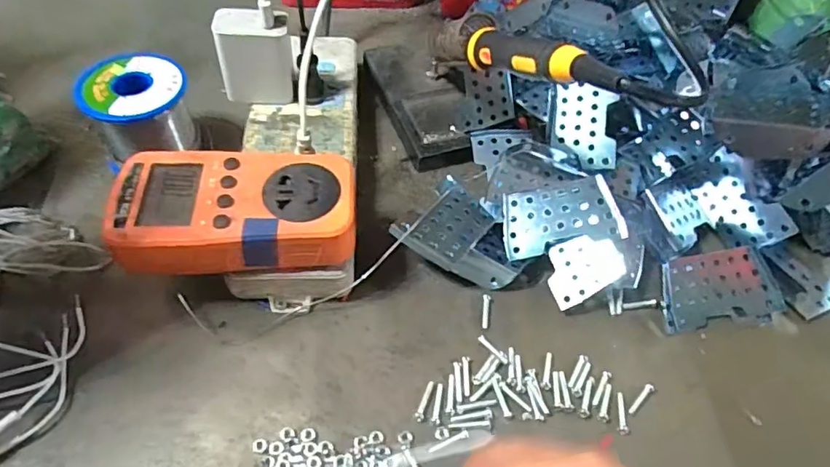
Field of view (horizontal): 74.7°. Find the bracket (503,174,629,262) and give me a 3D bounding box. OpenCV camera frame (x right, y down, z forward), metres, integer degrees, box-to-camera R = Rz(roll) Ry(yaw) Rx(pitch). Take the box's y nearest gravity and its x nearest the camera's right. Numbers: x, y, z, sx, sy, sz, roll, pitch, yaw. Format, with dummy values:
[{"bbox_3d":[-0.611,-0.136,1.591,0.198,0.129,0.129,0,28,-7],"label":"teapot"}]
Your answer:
[{"bbox_3d":[0.091,-0.011,0.346,0.070,0.008,0.044,-12,72,8],"label":"bracket"}]

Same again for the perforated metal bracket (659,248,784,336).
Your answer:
[{"bbox_3d":[0.196,0.035,0.349,0.078,0.007,0.047,-5,77,-4],"label":"perforated metal bracket"}]

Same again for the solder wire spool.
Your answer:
[{"bbox_3d":[-0.187,-0.084,0.375,0.063,0.060,0.060,2,55,-3],"label":"solder wire spool"}]

